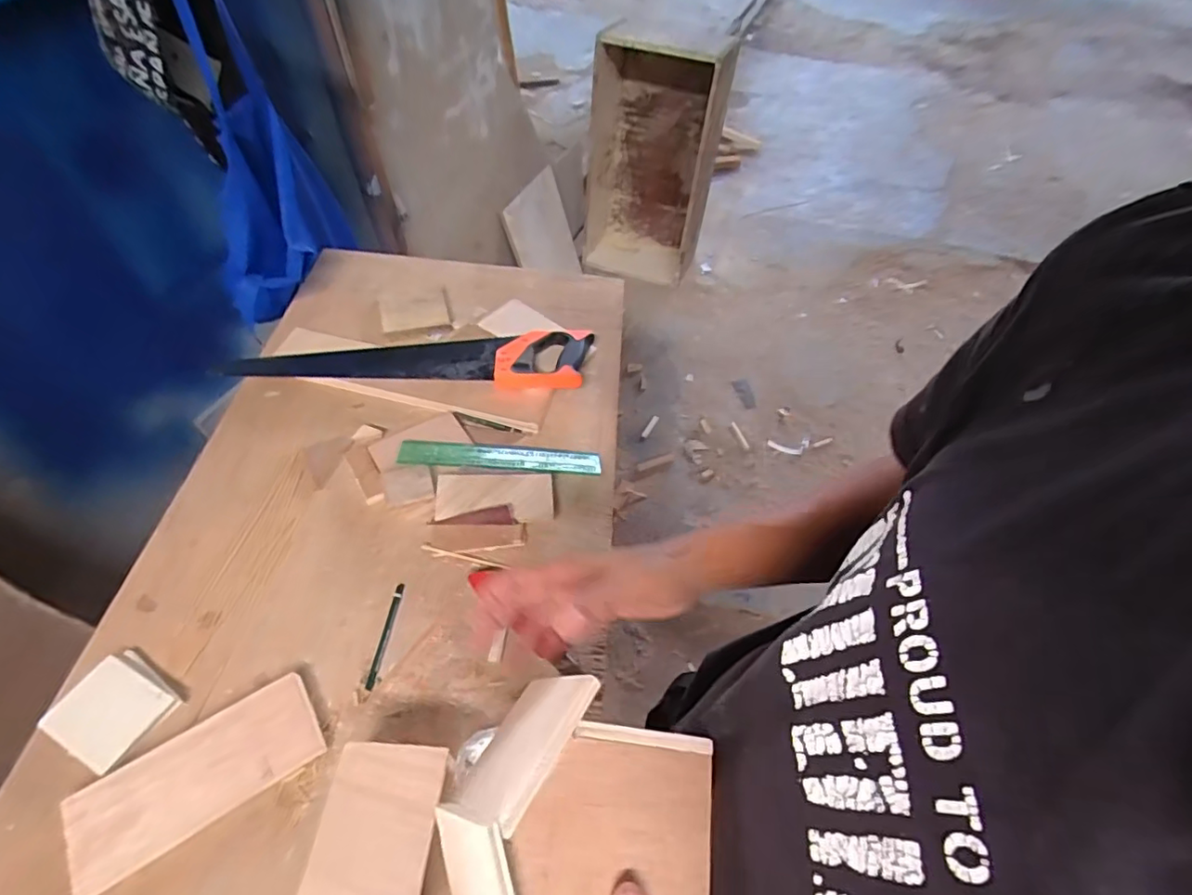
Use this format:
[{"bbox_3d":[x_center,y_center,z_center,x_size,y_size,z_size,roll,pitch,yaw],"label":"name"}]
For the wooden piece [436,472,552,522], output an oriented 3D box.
[{"bbox_3d":[-0.122,0.057,0.710,0.137,0.007,0.062,3,57,-14],"label":"wooden piece"}]

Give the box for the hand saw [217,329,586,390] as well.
[{"bbox_3d":[-0.258,-0.133,0.851,0.502,0.036,0.131,1,52,-2],"label":"hand saw"}]

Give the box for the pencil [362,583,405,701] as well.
[{"bbox_3d":[-0.226,0.203,0.622,0.009,0.004,0.122,5,52,1],"label":"pencil"}]

